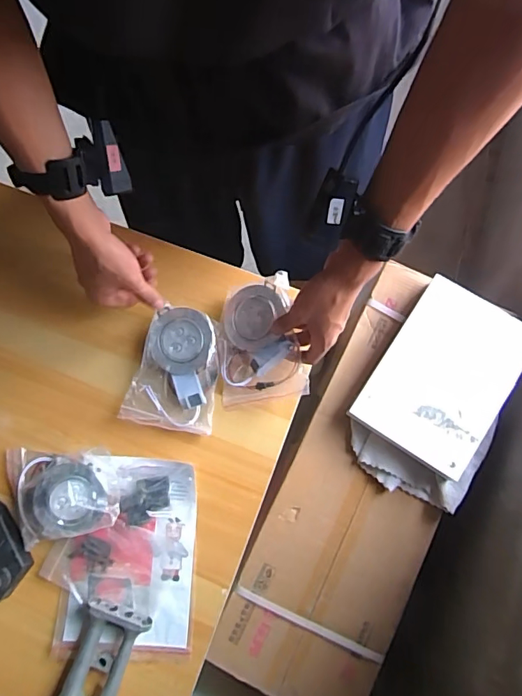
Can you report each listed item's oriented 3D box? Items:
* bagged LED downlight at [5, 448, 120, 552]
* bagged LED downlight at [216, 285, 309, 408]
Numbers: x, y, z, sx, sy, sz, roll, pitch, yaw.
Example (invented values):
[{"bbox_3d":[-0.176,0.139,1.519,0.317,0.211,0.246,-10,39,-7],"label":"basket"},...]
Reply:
[{"bbox_3d":[-0.234,0.162,0.561,0.130,0.043,0.116,-16,79,-3],"label":"bagged LED downlight"},{"bbox_3d":[-0.008,-0.007,0.592,0.104,0.029,0.140,-14,84,18],"label":"bagged LED downlight"}]

